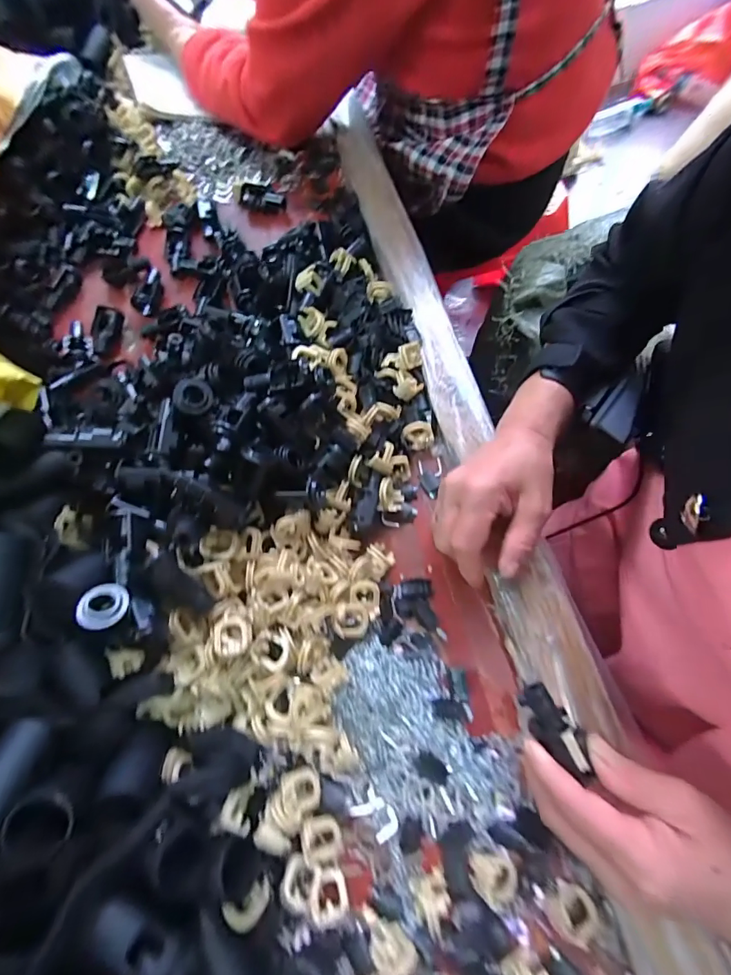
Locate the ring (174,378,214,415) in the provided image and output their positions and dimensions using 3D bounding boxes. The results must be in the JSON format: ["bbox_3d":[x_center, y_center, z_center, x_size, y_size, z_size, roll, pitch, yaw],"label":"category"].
[{"bbox_3d":[-0.127,-0.067,0.321,0.031,0.005,0.026,11,86,8],"label":"ring"}]

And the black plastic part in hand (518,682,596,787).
[{"bbox_3d":[0.107,0.137,0.246,0.021,0.017,0.052,-30,72,-9],"label":"black plastic part in hand"}]

